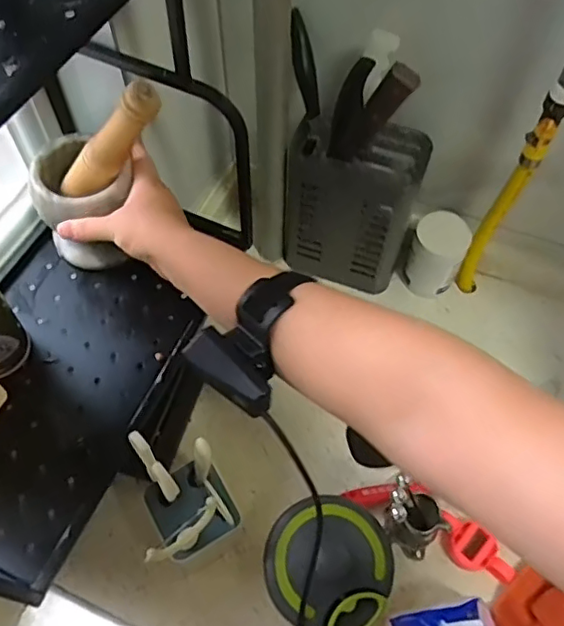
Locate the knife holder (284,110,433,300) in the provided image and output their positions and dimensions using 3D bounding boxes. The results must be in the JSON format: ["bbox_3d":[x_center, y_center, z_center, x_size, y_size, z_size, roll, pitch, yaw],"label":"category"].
[{"bbox_3d":[0.083,-0.132,0.724,0.149,0.202,0.090,18,60,9],"label":"knife holder"}]

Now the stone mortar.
[{"bbox_3d":[-0.197,-0.111,0.598,0.091,0.107,0.092,-10,60,-7],"label":"stone mortar"}]

